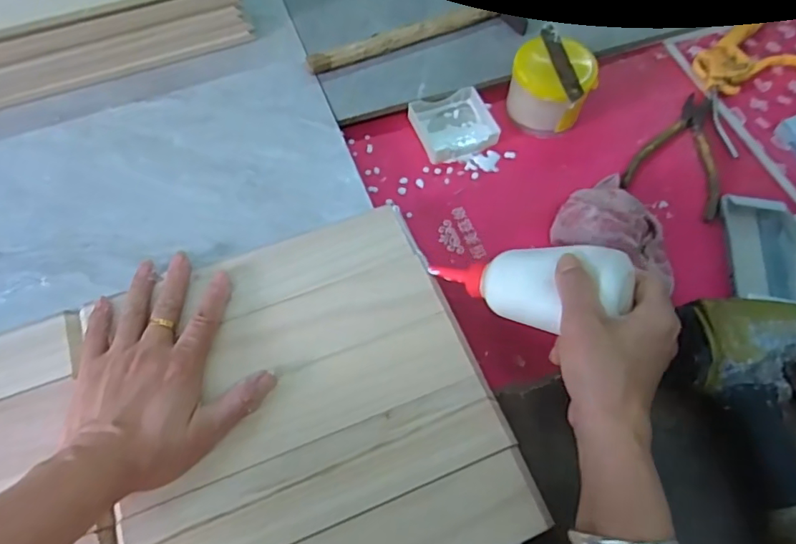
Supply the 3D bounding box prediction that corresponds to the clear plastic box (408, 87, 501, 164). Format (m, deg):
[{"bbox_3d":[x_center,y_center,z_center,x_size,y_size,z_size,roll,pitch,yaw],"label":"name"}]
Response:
[{"bbox_3d":[0.059,-0.153,0.566,0.079,0.016,0.075,-16,63,-10],"label":"clear plastic box"}]

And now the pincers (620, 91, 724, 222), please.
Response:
[{"bbox_3d":[0.296,-0.124,0.544,0.089,0.010,0.150,31,65,14],"label":"pincers"}]

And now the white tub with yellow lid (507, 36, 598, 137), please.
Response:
[{"bbox_3d":[0.153,-0.186,0.553,0.078,0.067,0.069,22,63,10],"label":"white tub with yellow lid"}]

